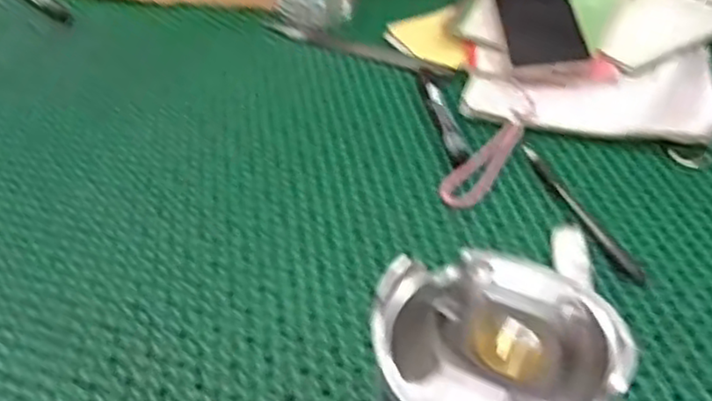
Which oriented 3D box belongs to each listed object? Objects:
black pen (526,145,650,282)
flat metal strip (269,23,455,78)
[{"bbox_3d":[0.161,0.004,0.519,0.010,0.010,0.152,-13,41,-14],"label":"black pen"},{"bbox_3d":[0.002,-0.156,0.718,0.224,0.009,0.025,23,40,31],"label":"flat metal strip"}]

